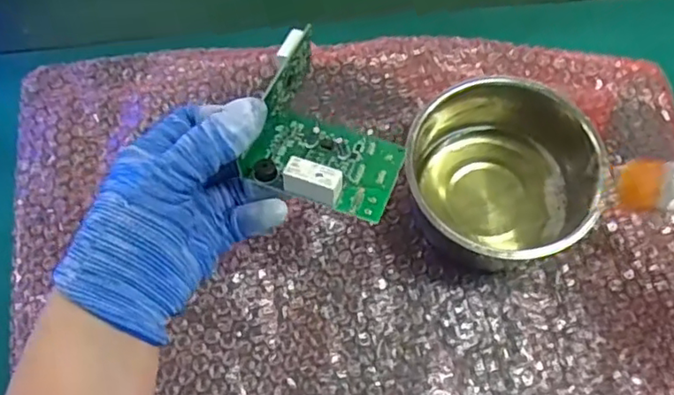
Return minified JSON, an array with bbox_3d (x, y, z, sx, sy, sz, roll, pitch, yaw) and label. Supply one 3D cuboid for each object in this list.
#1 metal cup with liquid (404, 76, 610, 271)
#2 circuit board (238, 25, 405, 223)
[{"bbox_3d":[0.105,-0.011,0.408,0.121,0.069,0.118,-1,69,2],"label":"metal cup with liquid"},{"bbox_3d":[-0.002,-0.042,0.339,0.083,0.028,0.101,16,70,7],"label":"circuit board"}]

